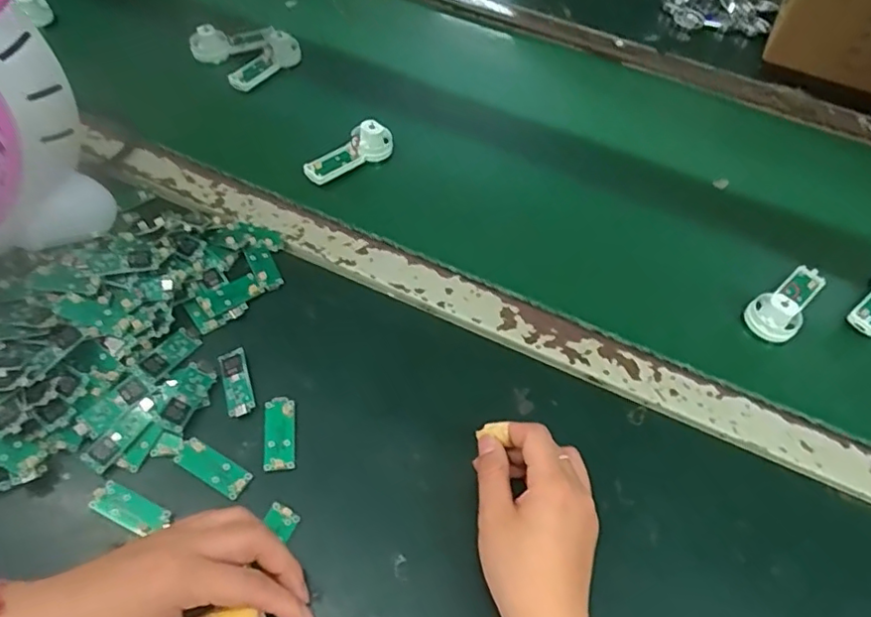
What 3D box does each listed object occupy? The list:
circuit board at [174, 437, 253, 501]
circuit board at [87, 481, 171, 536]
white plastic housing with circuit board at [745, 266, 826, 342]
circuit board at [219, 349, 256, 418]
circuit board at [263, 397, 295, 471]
[{"bbox_3d":[-0.142,0.100,0.384,0.046,0.006,0.019,27,56,14],"label":"circuit board"},{"bbox_3d":[-0.186,0.122,0.367,0.049,0.004,0.018,23,55,11],"label":"circuit board"},{"bbox_3d":[0.299,-0.009,0.509,0.089,0.038,0.039,-36,65,-27],"label":"white plastic housing with circuit board"},{"bbox_3d":[-0.139,0.051,0.421,0.018,0.007,0.047,-14,57,-15],"label":"circuit board"},{"bbox_3d":[-0.105,0.082,0.404,0.020,0.004,0.050,-4,55,-9],"label":"circuit board"}]

